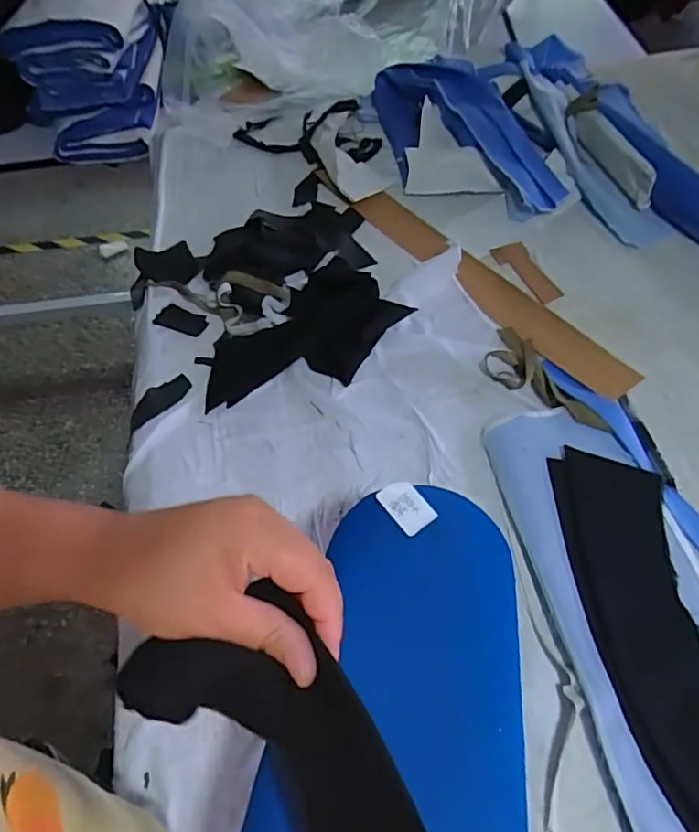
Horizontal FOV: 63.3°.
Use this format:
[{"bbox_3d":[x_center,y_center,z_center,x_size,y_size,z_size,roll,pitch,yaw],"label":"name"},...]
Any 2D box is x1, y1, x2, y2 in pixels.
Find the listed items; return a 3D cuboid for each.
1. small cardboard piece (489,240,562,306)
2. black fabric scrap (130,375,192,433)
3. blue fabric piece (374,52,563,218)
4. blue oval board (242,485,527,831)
[{"bbox_3d":[0.202,-0.166,0.654,0.039,0.009,0.103,-16,57,-7],"label":"small cardboard piece"},{"bbox_3d":[-0.198,-0.016,0.583,0.032,0.004,0.075,39,67,25],"label":"black fabric scrap"},{"bbox_3d":[0.143,-0.378,0.757,0.175,0.052,0.329,-16,57,-7],"label":"blue fabric piece"},{"bbox_3d":[0.034,0.171,0.316,0.130,0.040,0.265,11,58,12],"label":"blue oval board"}]

